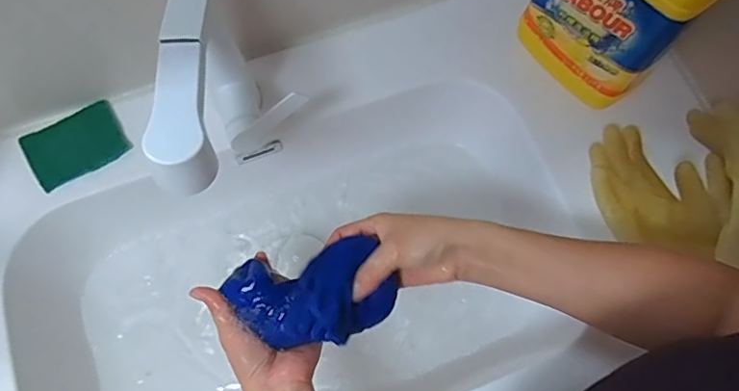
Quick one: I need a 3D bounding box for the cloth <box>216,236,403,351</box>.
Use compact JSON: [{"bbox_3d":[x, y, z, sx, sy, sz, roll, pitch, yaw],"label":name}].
[{"bbox_3d":[-0.051,0.087,0.485,0.147,0.047,0.083,-8,73,-4],"label":"cloth"}]

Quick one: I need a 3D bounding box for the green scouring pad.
[{"bbox_3d":[-0.320,-0.056,0.601,0.099,0.010,0.069,-32,76,-11],"label":"green scouring pad"}]

